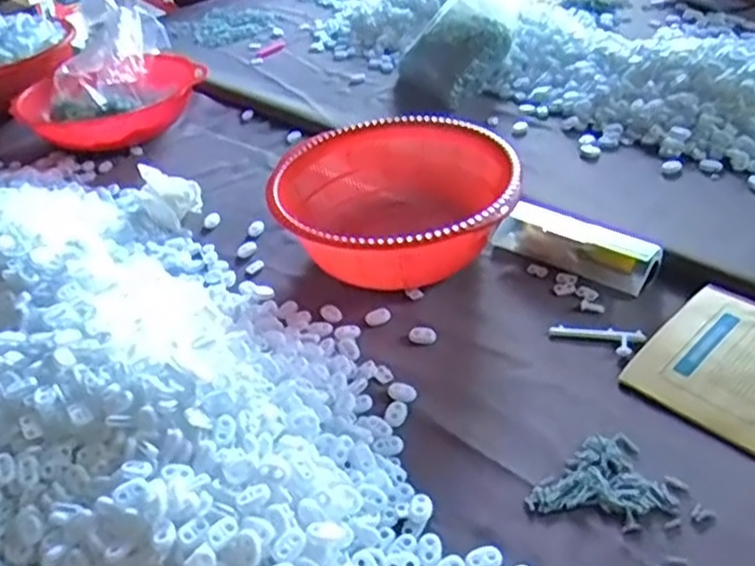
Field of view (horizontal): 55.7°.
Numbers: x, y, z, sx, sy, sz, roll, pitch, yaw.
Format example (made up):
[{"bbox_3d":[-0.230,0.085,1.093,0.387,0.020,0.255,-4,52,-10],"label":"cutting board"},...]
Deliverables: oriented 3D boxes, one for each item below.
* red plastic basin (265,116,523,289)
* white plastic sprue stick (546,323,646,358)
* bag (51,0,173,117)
[{"bbox_3d":[0.020,-0.076,0.702,0.226,0.084,0.241,-5,37,3],"label":"red plastic basin"},{"bbox_3d":[0.180,0.044,0.590,0.076,0.007,0.025,11,41,23],"label":"white plastic sprue stick"},{"bbox_3d":[-0.394,-0.342,1.059,0.146,0.100,0.260,-6,37,2],"label":"bag"}]

